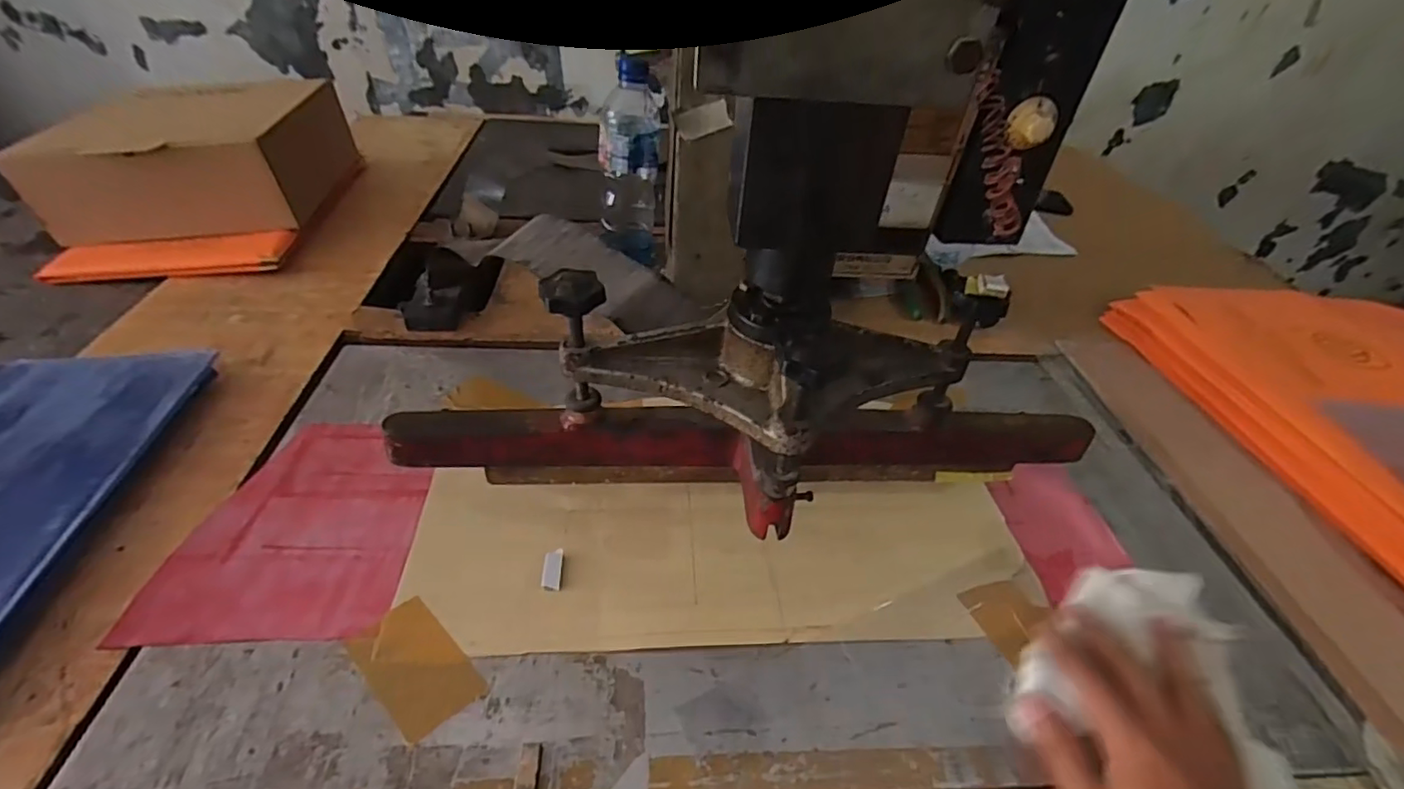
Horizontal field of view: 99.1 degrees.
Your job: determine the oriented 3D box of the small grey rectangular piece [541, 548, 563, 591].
[{"bbox_3d":[-0.102,0.119,0.408,0.012,0.006,0.029,1,41,-5],"label":"small grey rectangular piece"}]

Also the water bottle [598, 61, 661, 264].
[{"bbox_3d":[-0.084,-0.263,0.693,0.064,0.227,0.068,-2,41,-9],"label":"water bottle"}]

